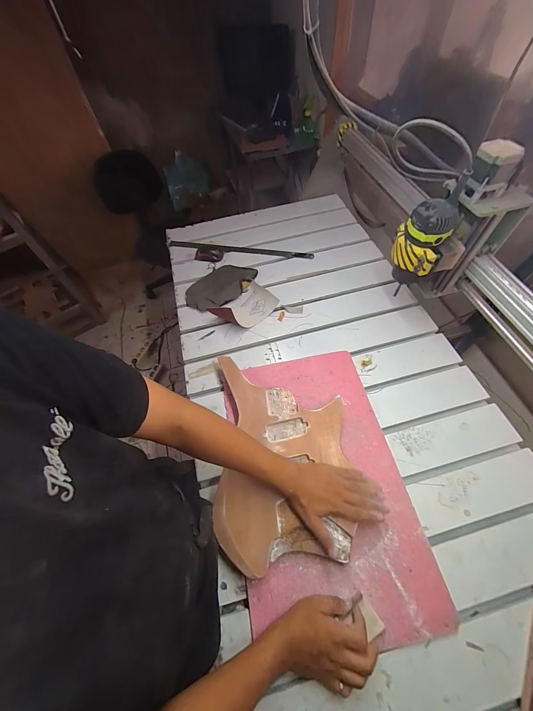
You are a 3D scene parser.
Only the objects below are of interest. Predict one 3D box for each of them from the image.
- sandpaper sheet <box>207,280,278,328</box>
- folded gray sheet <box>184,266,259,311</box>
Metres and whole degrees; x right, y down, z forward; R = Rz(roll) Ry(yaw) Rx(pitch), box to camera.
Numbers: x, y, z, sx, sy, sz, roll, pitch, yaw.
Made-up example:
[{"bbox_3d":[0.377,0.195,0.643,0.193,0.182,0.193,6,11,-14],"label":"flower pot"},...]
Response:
[{"bbox_3d":[-0.065,-0.145,0.789,0.164,0.059,0.119,-40,65,-18],"label":"sandpaper sheet"},{"bbox_3d":[-0.139,-0.224,0.845,0.239,0.045,0.136,-37,64,-17],"label":"folded gray sheet"}]

